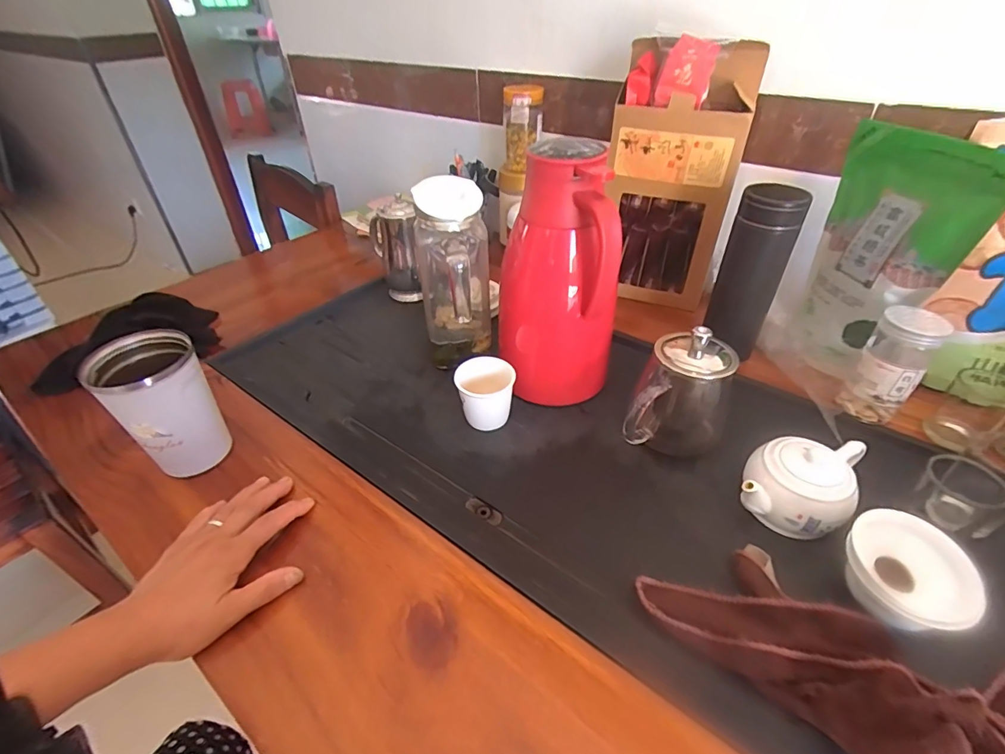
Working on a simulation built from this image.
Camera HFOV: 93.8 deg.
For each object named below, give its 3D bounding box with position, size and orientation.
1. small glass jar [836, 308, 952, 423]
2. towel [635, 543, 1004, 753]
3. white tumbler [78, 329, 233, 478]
[{"bbox_3d":[0.400,-0.011,0.486,0.057,0.106,0.056,-33,50,-32],"label":"small glass jar"},{"bbox_3d":[0.238,0.193,0.321,0.264,0.042,0.128,23,45,26],"label":"towel"},{"bbox_3d":[-0.309,0.031,0.441,0.073,0.131,0.080,-1,41,1],"label":"white tumbler"}]

